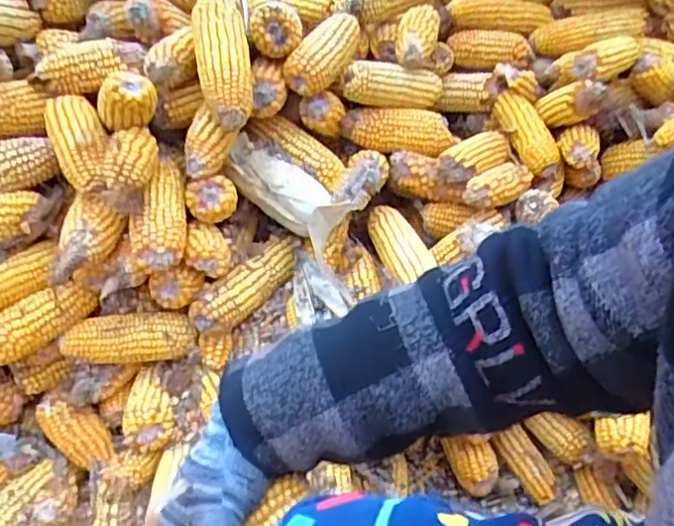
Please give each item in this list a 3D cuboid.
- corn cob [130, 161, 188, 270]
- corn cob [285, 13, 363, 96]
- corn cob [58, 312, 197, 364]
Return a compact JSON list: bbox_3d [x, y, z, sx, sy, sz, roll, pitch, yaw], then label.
[{"bbox_3d":[-0.184,-0.055,0.627,0.056,0.044,0.130,4,71,0],"label":"corn cob"},{"bbox_3d":[-0.014,-0.250,0.724,0.048,0.045,0.122,29,68,29],"label":"corn cob"},{"bbox_3d":[-0.226,0.083,0.669,0.136,0.048,0.044,-6,38,-12],"label":"corn cob"}]

